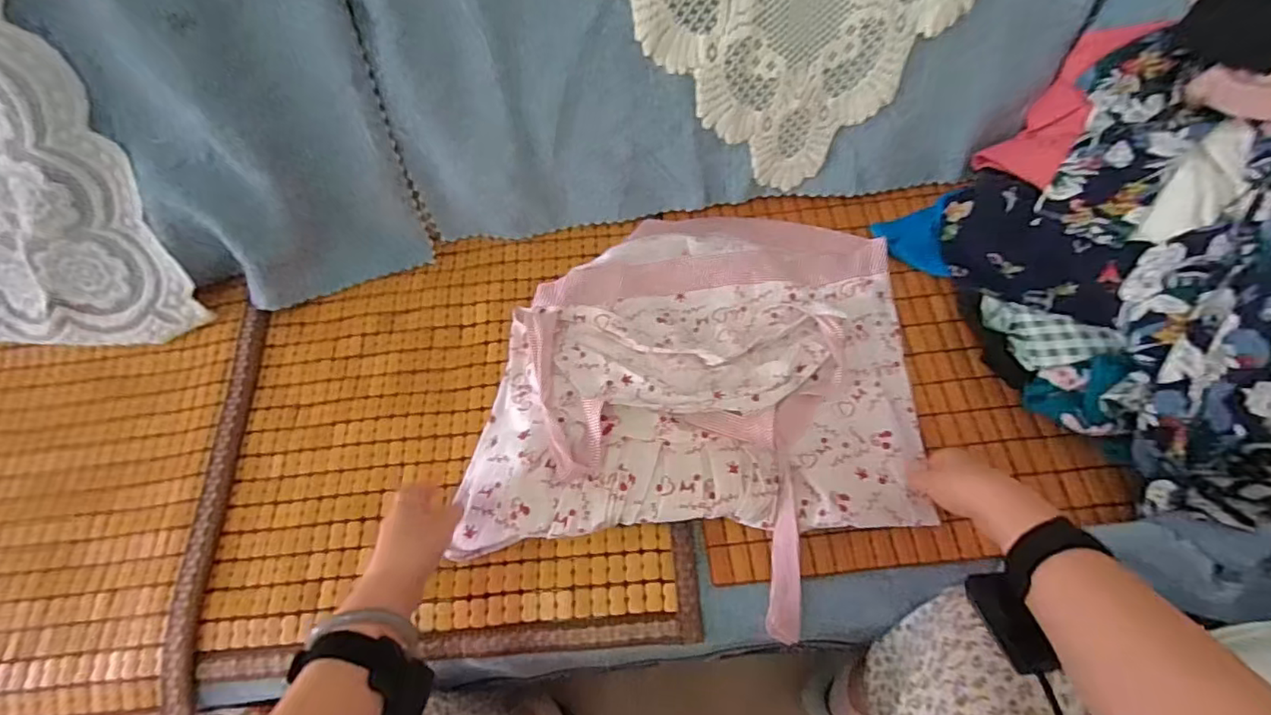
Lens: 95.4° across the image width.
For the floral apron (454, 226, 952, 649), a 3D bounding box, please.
[{"bbox_3d":[0.080,0.021,0.663,0.456,0.052,0.465,11,67,7],"label":"floral apron"}]

